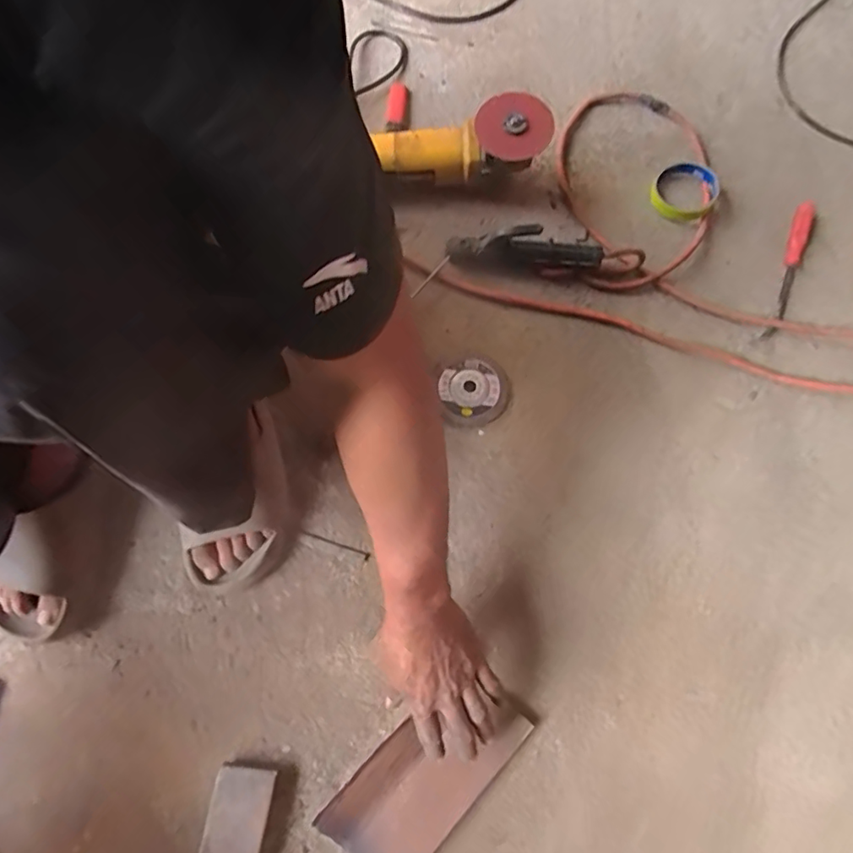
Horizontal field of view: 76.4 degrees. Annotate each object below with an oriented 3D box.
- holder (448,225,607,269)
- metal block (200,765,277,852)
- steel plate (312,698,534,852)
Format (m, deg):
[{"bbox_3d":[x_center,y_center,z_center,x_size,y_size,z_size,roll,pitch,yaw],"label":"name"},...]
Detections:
[{"bbox_3d":[0.124,-0.229,0.690,0.191,0.058,0.037,2,75,-1],"label":"holder"},{"bbox_3d":[-0.188,0.398,0.539,0.058,0.036,0.107,10,75,2],"label":"metal block"},{"bbox_3d":[0.000,0.356,0.553,0.107,0.018,0.213,43,78,10],"label":"steel plate"}]

